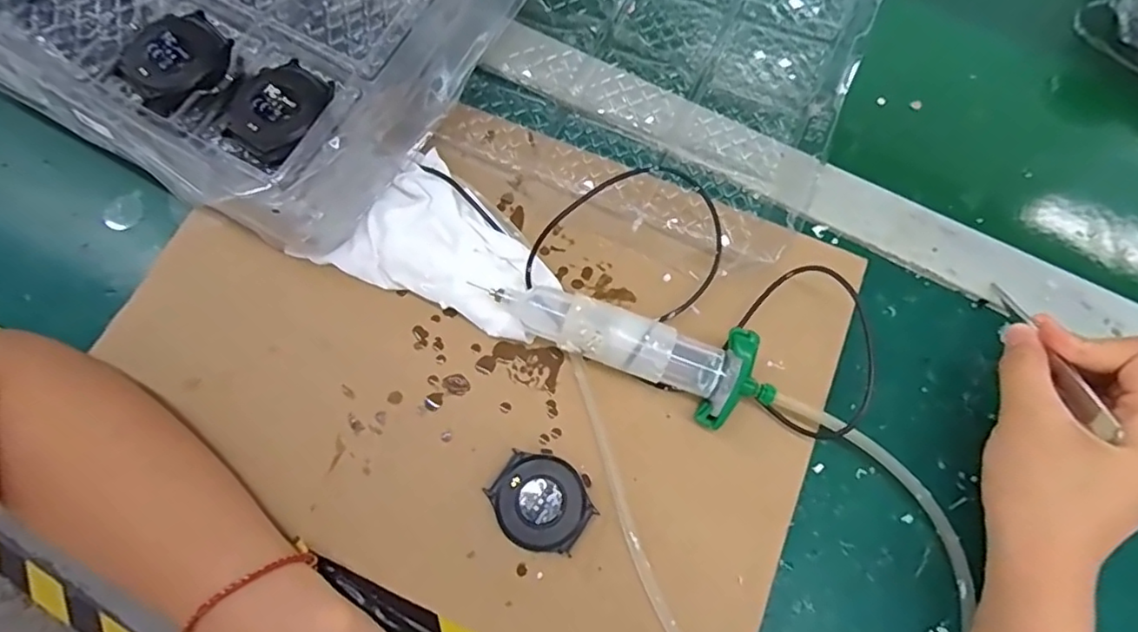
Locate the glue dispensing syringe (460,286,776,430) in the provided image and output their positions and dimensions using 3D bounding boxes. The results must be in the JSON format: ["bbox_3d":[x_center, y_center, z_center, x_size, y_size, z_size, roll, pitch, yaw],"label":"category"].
[{"bbox_3d":[0.032,0.011,0.299,0.146,0.037,0.045,26,74,8],"label":"glue dispensing syringe"}]

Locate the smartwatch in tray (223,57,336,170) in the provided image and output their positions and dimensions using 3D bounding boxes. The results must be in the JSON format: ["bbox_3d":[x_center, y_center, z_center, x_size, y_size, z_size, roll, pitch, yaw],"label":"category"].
[{"bbox_3d":[-0.137,-0.098,0.279,0.047,0.016,0.048,31,74,10],"label":"smartwatch in tray"}]

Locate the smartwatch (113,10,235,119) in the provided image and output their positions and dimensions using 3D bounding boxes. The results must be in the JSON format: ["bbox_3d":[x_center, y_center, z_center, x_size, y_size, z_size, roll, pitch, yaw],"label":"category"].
[{"bbox_3d":[-0.189,-0.123,0.281,0.049,0.009,0.047,-43,77,-13],"label":"smartwatch"}]

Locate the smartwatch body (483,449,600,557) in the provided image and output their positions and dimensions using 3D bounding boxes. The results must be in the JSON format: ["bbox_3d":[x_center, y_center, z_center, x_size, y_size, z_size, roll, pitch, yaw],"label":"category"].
[{"bbox_3d":[-0.013,0.091,0.285,0.048,0.012,0.042,35,75,11],"label":"smartwatch body"}]

